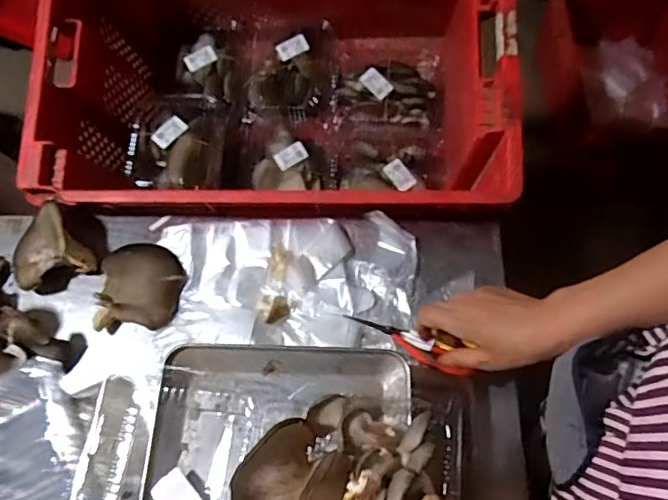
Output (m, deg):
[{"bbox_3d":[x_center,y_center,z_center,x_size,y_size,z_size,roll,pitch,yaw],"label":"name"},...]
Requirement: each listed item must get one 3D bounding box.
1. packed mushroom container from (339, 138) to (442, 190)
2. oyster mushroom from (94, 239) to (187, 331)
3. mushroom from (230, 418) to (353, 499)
[{"bbox_3d":[0.090,-0.141,0.929,0.161,0.079,0.122,2,66,3],"label":"packed mushroom container"},{"bbox_3d":[-0.231,0.037,0.670,0.099,0.031,0.110,1,66,3],"label":"oyster mushroom"},{"bbox_3d":[-0.037,0.196,0.442,0.074,0.062,0.117,22,69,11],"label":"mushroom"}]

